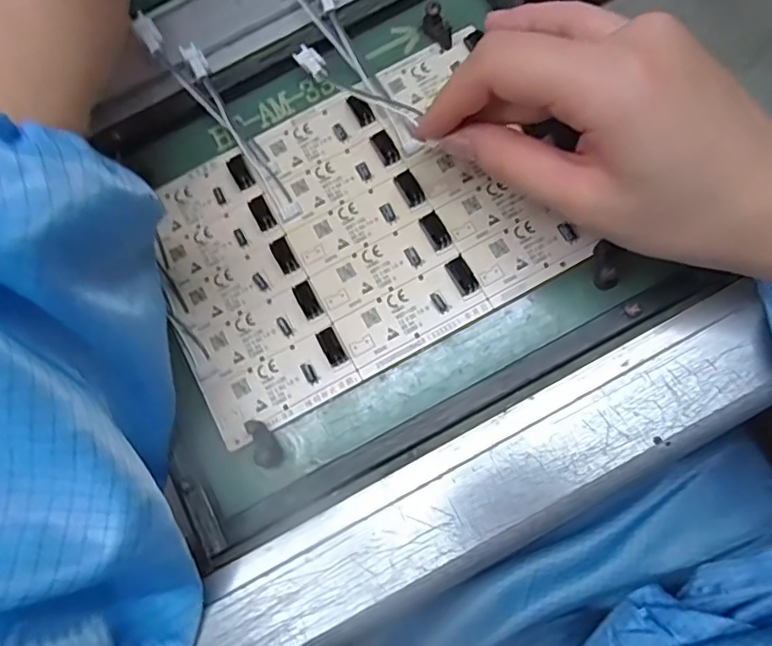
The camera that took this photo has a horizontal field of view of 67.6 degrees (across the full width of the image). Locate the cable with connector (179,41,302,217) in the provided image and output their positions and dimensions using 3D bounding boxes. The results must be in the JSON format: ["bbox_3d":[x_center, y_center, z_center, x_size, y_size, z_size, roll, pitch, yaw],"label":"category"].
[{"bbox_3d":[-0.069,-0.091,0.273,0.009,0.016,0.097,-33,76,-3],"label":"cable with connector"}]

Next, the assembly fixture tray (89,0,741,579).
[{"bbox_3d":[-0.013,-0.042,0.262,0.228,0.020,0.201,-29,76,-2],"label":"assembly fixture tray"}]

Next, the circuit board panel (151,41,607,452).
[{"bbox_3d":[-0.019,-0.042,0.266,0.174,0.011,0.128,-28,77,-6],"label":"circuit board panel"}]

